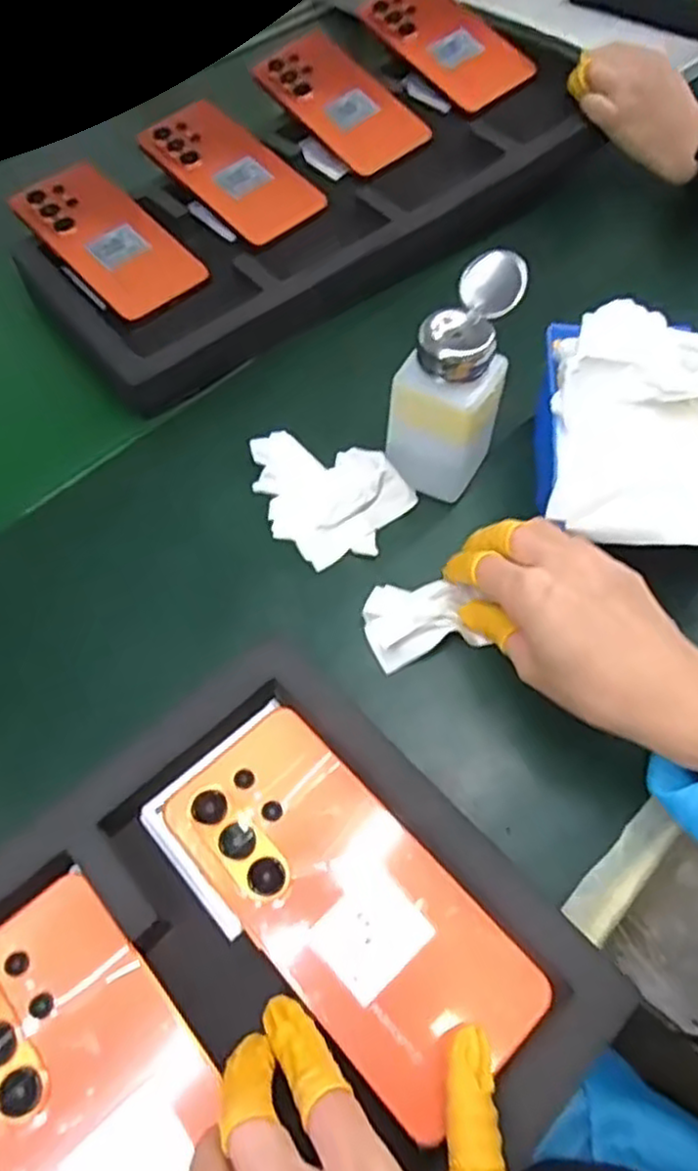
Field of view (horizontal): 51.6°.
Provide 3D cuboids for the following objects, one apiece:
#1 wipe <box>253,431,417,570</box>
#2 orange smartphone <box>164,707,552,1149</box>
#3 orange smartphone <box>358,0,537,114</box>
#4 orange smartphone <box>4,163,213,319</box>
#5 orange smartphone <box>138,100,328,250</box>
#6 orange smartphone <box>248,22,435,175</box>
[{"bbox_3d":[-0.022,-0.060,0.435,0.104,0.022,0.073,36,64,23],"label":"wipe"},{"bbox_3d":[-0.002,0.131,0.309,0.078,0.006,0.168,-39,66,-21],"label":"orange smartphone"},{"bbox_3d":[0.084,-0.474,0.627,0.069,0.011,0.157,-40,77,3],"label":"orange smartphone"},{"bbox_3d":[-0.187,-0.269,0.553,0.079,0.008,0.166,-37,73,-16],"label":"orange smartphone"},{"bbox_3d":[-0.095,-0.338,0.586,0.077,0.006,0.155,-41,78,-10],"label":"orange smartphone"},{"bbox_3d":[-0.007,-0.412,0.611,0.077,0.006,0.169,-39,74,-5],"label":"orange smartphone"}]

